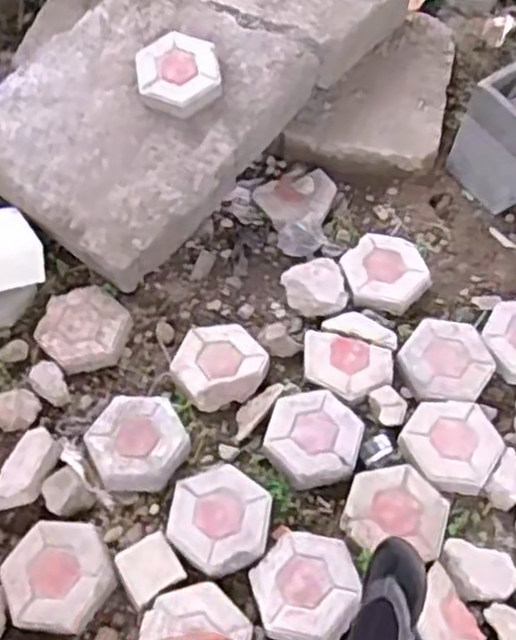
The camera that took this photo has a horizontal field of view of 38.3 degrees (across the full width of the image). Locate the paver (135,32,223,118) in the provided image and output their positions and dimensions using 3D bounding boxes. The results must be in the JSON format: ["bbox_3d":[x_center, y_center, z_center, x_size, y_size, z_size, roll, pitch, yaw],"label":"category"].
[{"bbox_3d":[-0.201,-0.625,1.861,0.207,0.075,0.214,-9,58,-4],"label":"paver"}]

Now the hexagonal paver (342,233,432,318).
[{"bbox_3d":[0.320,-0.124,1.864,0.206,0.045,0.224,-17,59,-9],"label":"hexagonal paver"}]

